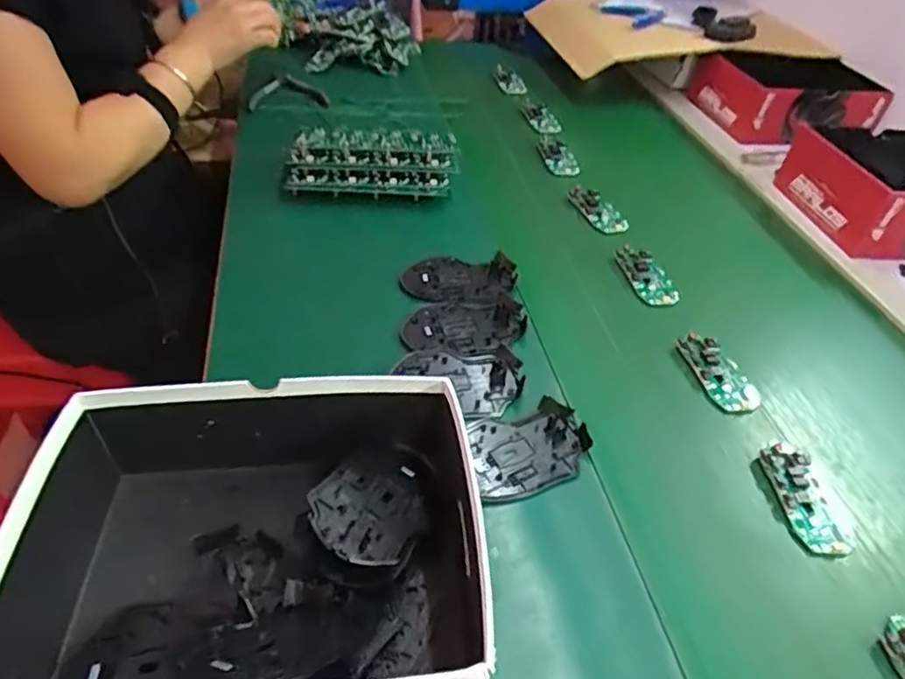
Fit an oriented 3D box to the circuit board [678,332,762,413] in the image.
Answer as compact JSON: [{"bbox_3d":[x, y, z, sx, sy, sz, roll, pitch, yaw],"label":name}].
[{"bbox_3d":[0.250,0.031,0.588,0.045,0.015,0.088,-8,44,-18],"label":"circuit board"}]

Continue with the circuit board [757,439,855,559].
[{"bbox_3d":[0.278,0.122,0.494,0.050,0.014,0.097,0,42,-9],"label":"circuit board"}]

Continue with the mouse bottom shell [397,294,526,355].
[{"bbox_3d":[0.012,-0.010,0.593,0.115,0.012,0.074,-6,43,-16],"label":"mouse bottom shell"}]

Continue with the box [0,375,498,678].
[{"bbox_3d":[-0.109,0.122,0.374,0.257,0.091,0.196,1,43,-8],"label":"box"}]

